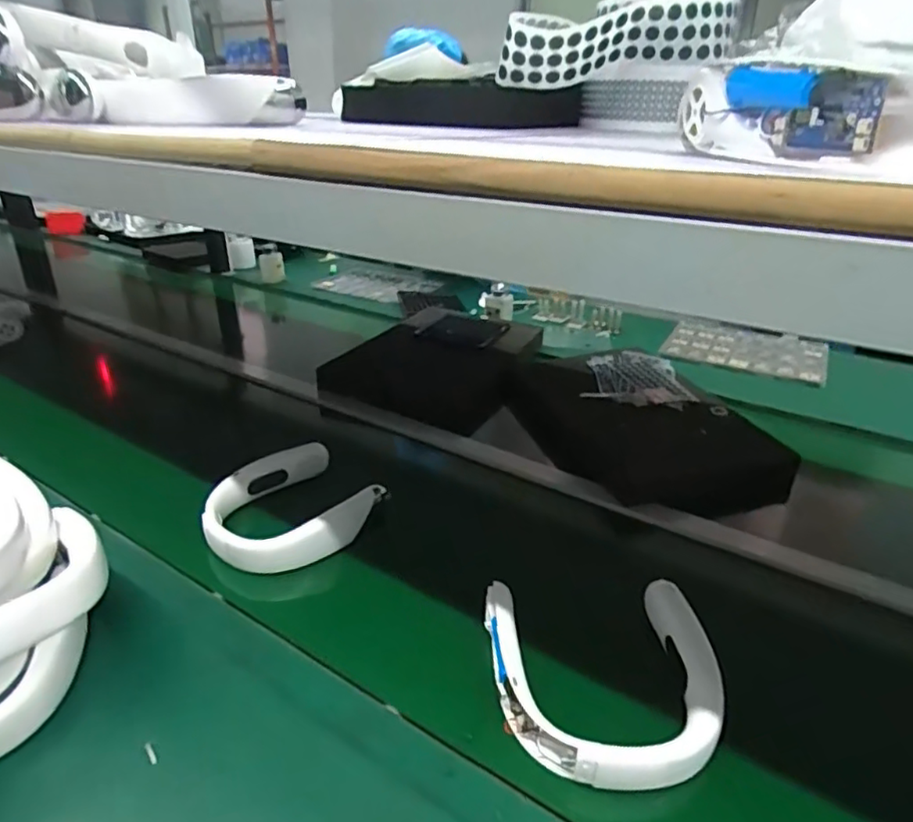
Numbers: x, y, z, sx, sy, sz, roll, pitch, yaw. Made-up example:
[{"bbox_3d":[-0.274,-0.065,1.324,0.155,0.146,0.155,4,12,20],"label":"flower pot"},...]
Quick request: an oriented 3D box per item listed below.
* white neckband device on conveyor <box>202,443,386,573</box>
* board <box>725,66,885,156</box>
[{"bbox_3d":[-0.209,0.116,0.758,0.204,0.049,0.182,-23,34,-37],"label":"white neckband device on conveyor"},{"bbox_3d":[0.180,-0.162,0.327,0.024,0.038,0.099,-4,27,-6],"label":"board"}]

